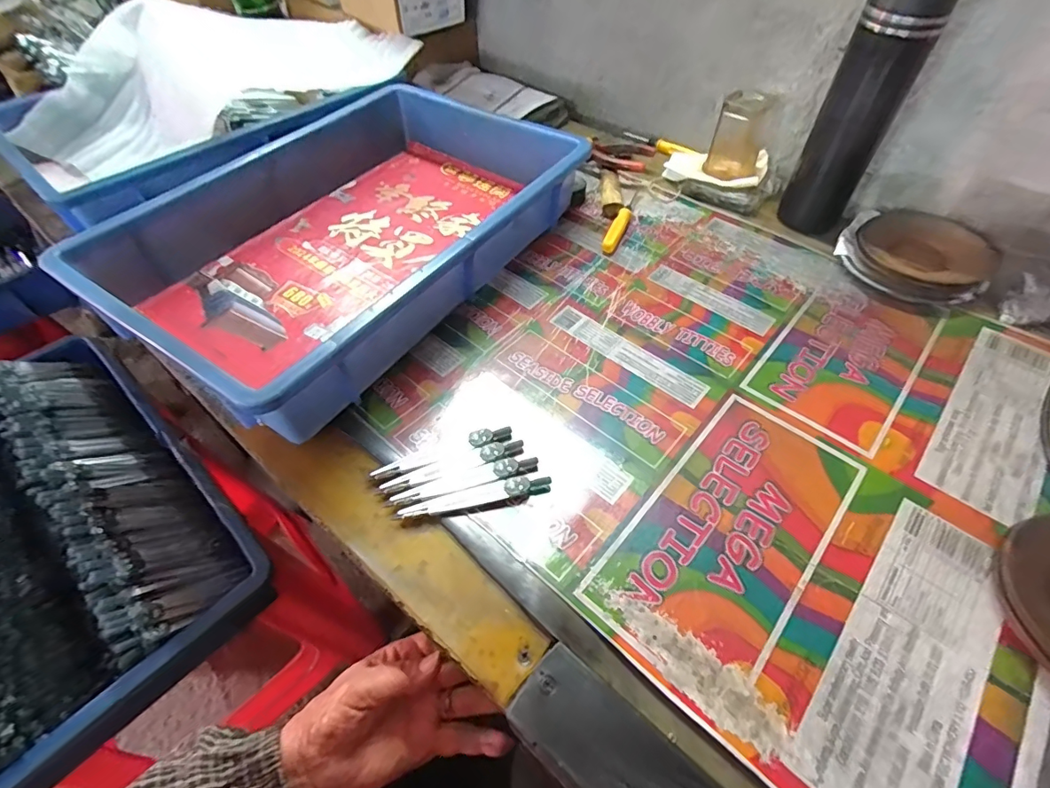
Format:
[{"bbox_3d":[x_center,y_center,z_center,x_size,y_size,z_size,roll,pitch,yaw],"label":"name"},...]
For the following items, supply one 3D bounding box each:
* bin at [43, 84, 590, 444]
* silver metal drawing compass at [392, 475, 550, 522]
[{"bbox_3d":[-0.167,-0.175,0.500,0.305,0.083,0.429,28,58,20],"label":"bin"},{"bbox_3d":[-0.036,0.073,0.349,0.109,0.008,0.015,-10,53,-7],"label":"silver metal drawing compass"}]

